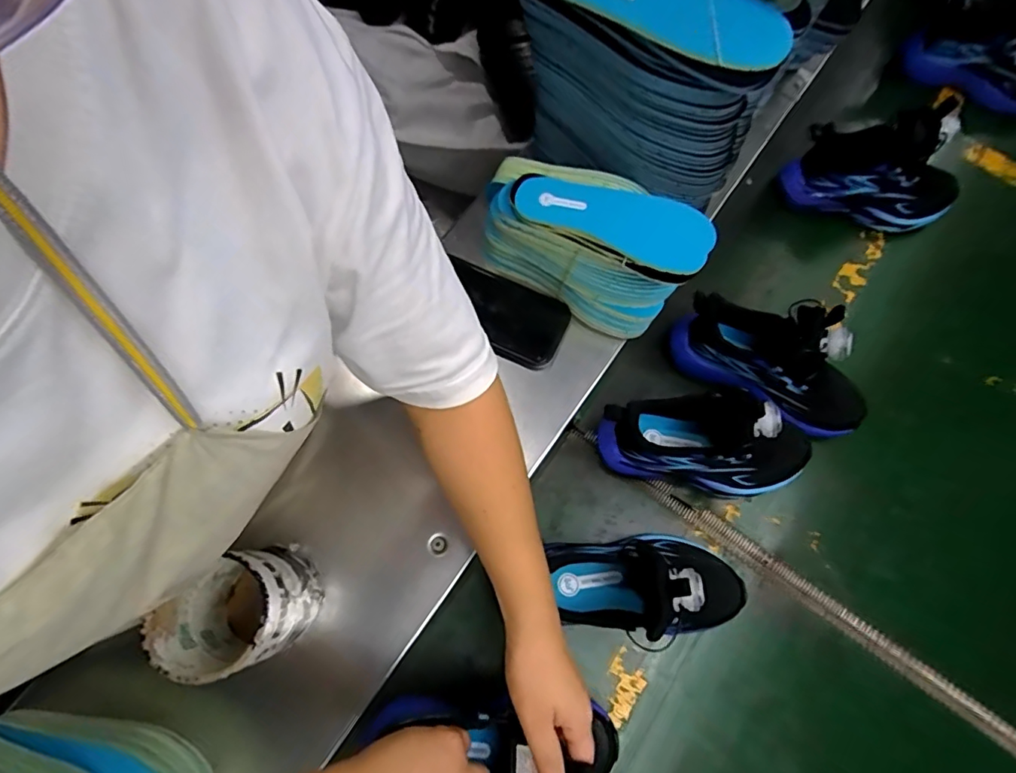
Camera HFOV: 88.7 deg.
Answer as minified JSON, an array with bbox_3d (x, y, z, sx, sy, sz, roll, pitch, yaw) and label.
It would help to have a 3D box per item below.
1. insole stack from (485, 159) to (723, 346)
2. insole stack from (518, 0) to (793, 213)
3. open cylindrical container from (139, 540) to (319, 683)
[{"bbox_3d":[0.075,-0.127,0.505,0.206,0.128,0.075,17,70,9],"label":"insole stack"},{"bbox_3d":[0.121,-0.283,0.519,0.238,0.191,0.093,21,71,11],"label":"insole stack"},{"bbox_3d":[-0.204,0.171,0.399,0.083,0.111,0.079,1,70,-1],"label":"open cylindrical container"}]

